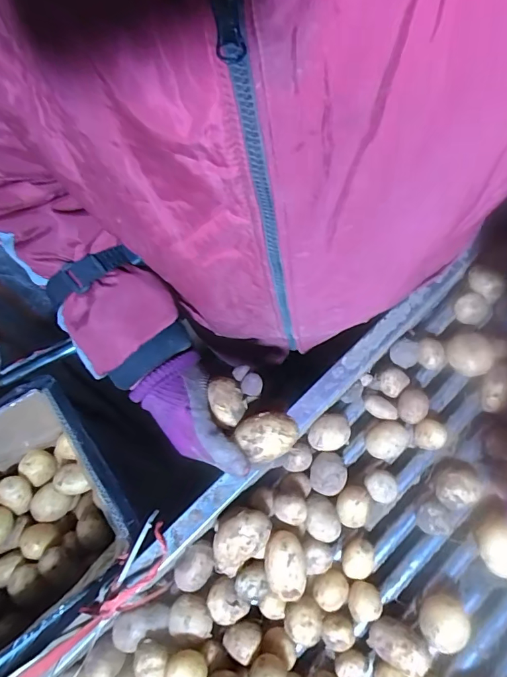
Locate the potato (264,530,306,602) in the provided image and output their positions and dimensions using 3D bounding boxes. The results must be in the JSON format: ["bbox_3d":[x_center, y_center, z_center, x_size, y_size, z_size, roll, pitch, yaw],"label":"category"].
[{"bbox_3d":[0.031,0.222,0.432,0.038,0.032,0.060,-7,67,0],"label":"potato"}]

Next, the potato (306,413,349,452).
[{"bbox_3d":[0.084,0.110,0.500,0.046,0.037,0.037,-29,69,-9],"label":"potato"}]

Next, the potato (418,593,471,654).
[{"bbox_3d":[0.184,0.277,0.430,0.035,0.045,0.047,24,70,12],"label":"potato"}]

